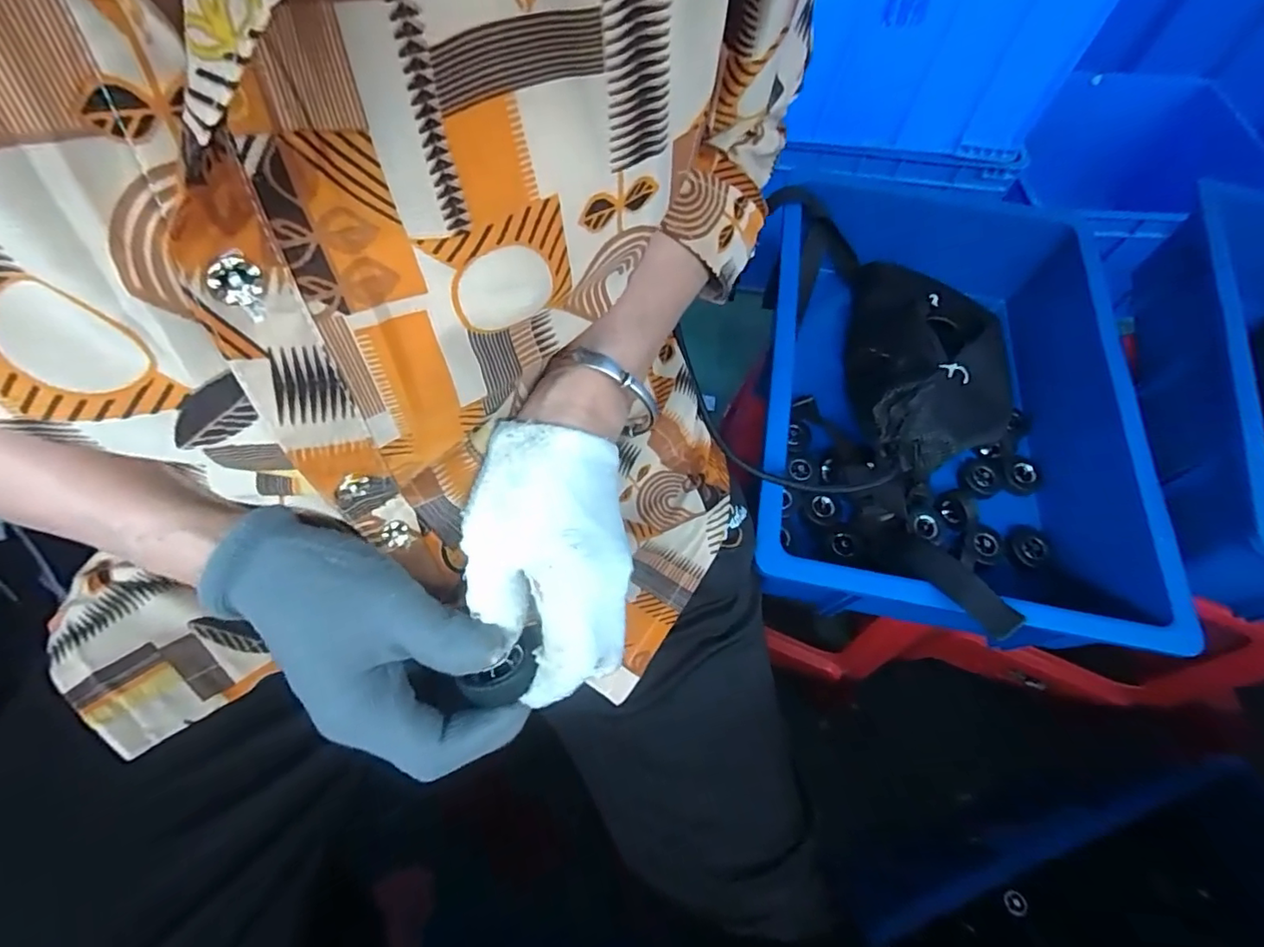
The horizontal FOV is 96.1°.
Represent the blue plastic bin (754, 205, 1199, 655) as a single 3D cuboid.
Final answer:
[{"bbox_3d":[0.275,-0.058,0.534,0.311,0.125,0.429,10,62,3],"label":"blue plastic bin"}]

